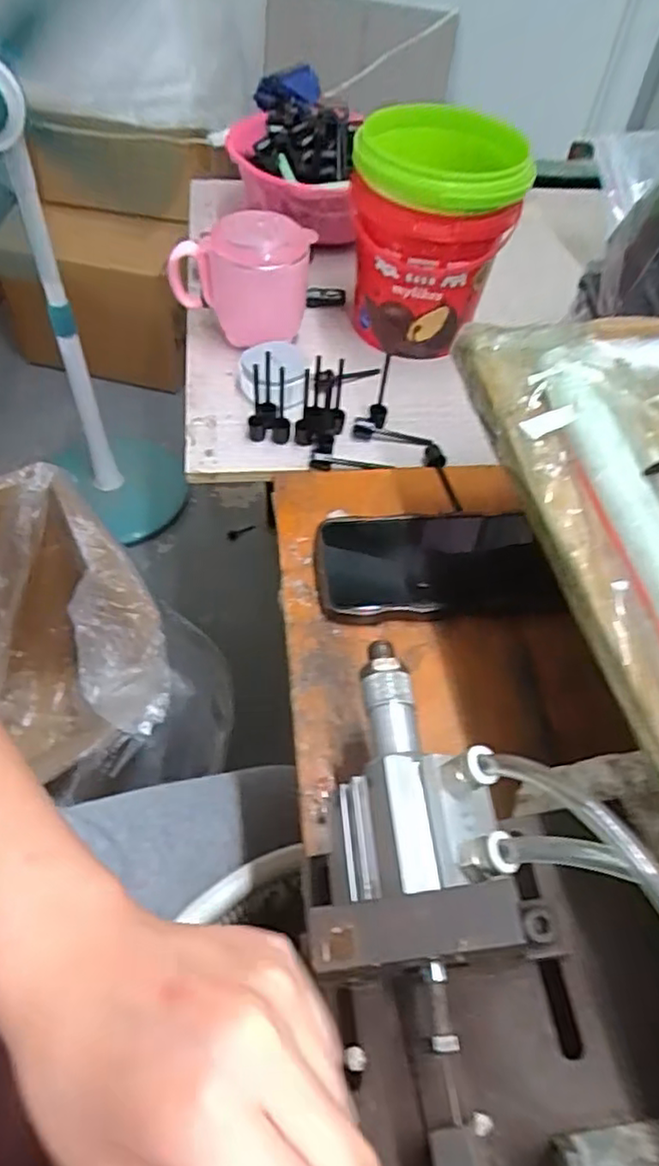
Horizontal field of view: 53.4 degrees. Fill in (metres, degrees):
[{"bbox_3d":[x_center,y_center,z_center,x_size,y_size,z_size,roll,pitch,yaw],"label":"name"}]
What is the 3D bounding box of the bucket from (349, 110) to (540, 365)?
[{"bbox_3d":[0.080,-0.290,0.554,0.128,0.150,0.132,4,53,-2],"label":"bucket"}]

